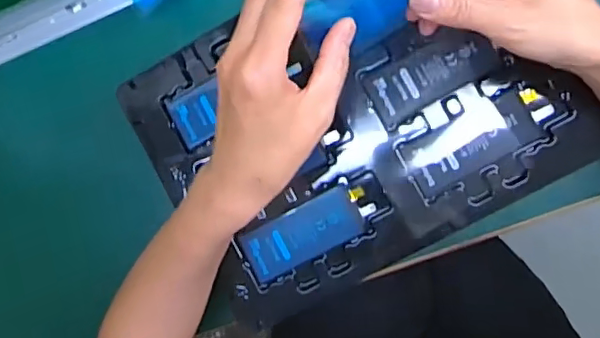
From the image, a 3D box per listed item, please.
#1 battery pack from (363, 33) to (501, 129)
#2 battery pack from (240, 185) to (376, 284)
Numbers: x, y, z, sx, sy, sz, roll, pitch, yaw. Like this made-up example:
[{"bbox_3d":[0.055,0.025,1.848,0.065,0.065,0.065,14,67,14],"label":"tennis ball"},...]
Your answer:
[{"bbox_3d":[0.101,-0.074,0.440,0.095,0.006,0.043,-27,87,9],"label":"battery pack"},{"bbox_3d":[0.007,0.050,0.458,0.106,0.004,0.042,-26,87,9],"label":"battery pack"}]

